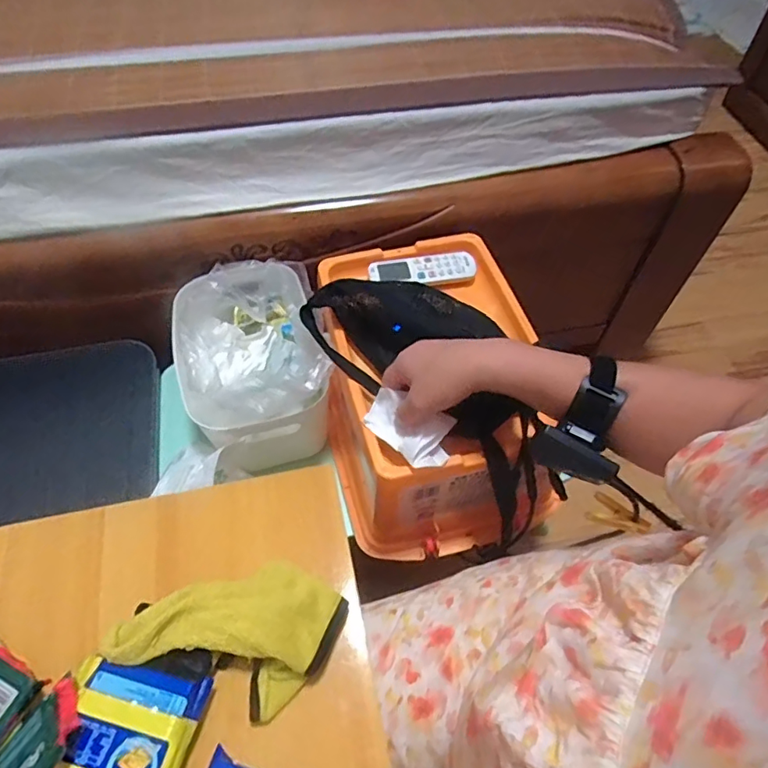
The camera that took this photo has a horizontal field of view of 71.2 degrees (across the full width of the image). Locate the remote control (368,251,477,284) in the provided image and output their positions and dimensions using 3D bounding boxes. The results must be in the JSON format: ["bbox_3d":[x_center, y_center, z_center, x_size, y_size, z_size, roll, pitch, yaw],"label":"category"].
[{"bbox_3d":[0.051,-0.157,0.723,0.141,0.013,0.049,-2,56,-3],"label":"remote control"}]

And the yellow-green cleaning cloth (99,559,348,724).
[{"bbox_3d":[-0.118,0.184,0.419,0.152,0.044,0.106,17,57,10],"label":"yellow-green cleaning cloth"}]

